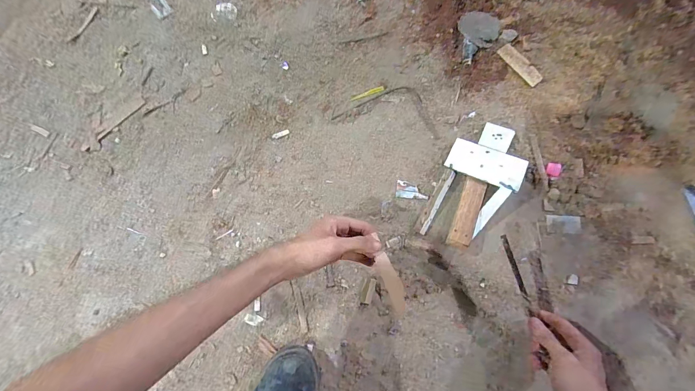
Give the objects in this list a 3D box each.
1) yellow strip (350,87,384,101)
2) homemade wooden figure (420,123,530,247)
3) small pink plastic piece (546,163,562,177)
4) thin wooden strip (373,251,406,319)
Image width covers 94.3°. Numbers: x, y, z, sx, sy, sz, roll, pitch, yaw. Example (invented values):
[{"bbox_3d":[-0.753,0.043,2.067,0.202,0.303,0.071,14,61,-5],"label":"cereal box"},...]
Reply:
[{"bbox_3d":[0.038,-0.197,0.620,0.067,0.004,0.011,-17,78,-2],"label":"yellow strip"},{"bbox_3d":[0.220,-0.022,0.548,0.118,0.037,0.225,27,80,7],"label":"homemade wooden figure"},{"bbox_3d":[0.363,-0.045,0.566,0.022,0.011,0.024,0,78,1],"label":"small pink plastic piece"},{"bbox_3d":[0.056,0.114,0.413,0.023,0.007,0.082,-21,86,-3],"label":"thin wooden strip"}]

